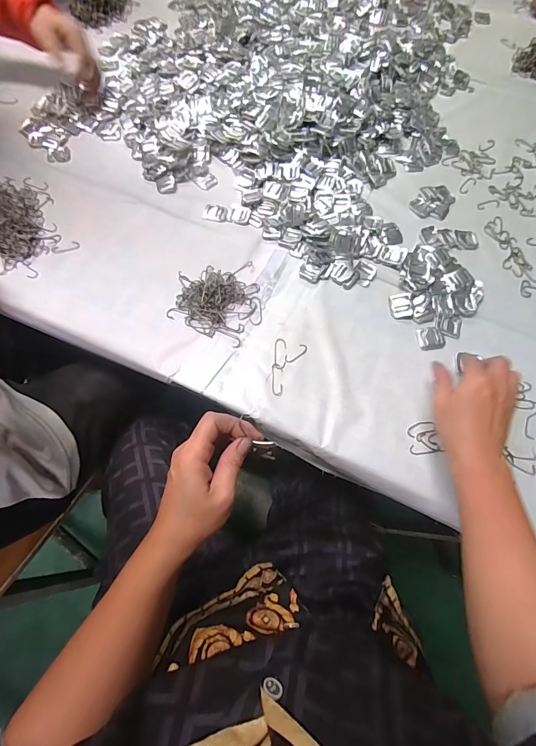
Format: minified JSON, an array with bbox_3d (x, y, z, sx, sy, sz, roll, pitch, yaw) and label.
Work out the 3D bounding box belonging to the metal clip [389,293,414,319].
[{"bbox_3d":[0.185,-0.094,0.504,0.030,0.005,0.036,-3,68,-1],"label":"metal clip"}]

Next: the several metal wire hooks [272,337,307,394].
[{"bbox_3d":[0.022,-0.007,0.470,0.041,0.004,0.078,16,68,7],"label":"several metal wire hooks"}]

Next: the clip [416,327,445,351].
[{"bbox_3d":[0.217,-0.047,0.487,0.034,0.004,0.034,-7,68,-3],"label":"clip"}]

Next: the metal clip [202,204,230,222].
[{"bbox_3d":[-0.080,-0.250,0.566,0.038,0.009,0.030,10,68,5],"label":"metal clip"}]

